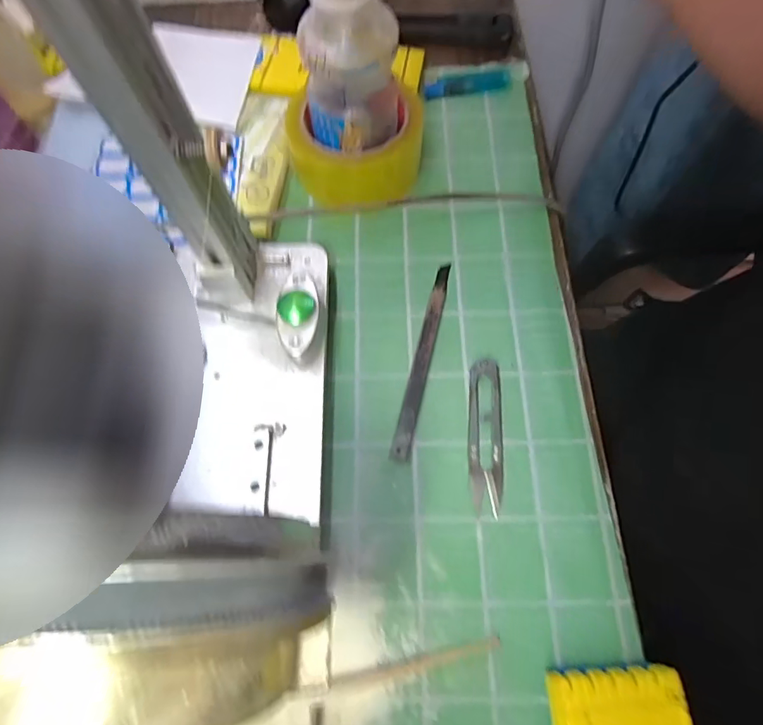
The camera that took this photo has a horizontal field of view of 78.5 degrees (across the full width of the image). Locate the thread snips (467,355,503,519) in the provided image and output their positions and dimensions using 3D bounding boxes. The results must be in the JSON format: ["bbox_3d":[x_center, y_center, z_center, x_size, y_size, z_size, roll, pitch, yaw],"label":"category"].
[{"bbox_3d":[0.069,0.046,0.309,0.023,0.008,0.100,3,68,2],"label":"thread snips"}]

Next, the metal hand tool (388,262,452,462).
[{"bbox_3d":[0.029,-0.006,0.327,0.011,0.011,0.150,13,69,6],"label":"metal hand tool"}]

